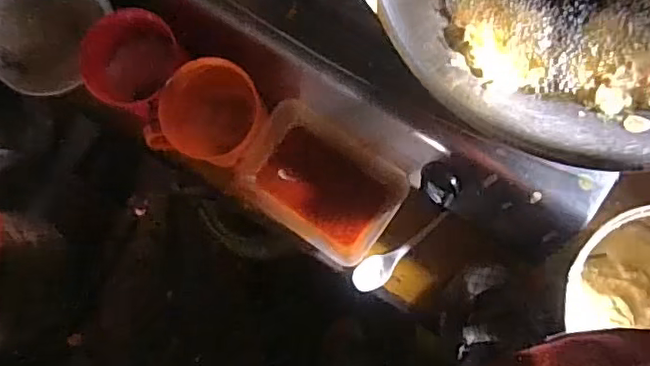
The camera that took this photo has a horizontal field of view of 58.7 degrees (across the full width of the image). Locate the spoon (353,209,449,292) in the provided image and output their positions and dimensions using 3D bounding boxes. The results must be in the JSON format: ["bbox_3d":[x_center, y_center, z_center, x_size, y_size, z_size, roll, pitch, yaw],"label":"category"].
[{"bbox_3d":[0.090,0.080,0.666,0.129,0.025,0.034,-35,89,-5],"label":"spoon"}]

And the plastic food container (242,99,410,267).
[{"bbox_3d":[-0.006,-0.003,0.661,0.173,0.083,0.126,34,85,-1],"label":"plastic food container"}]

